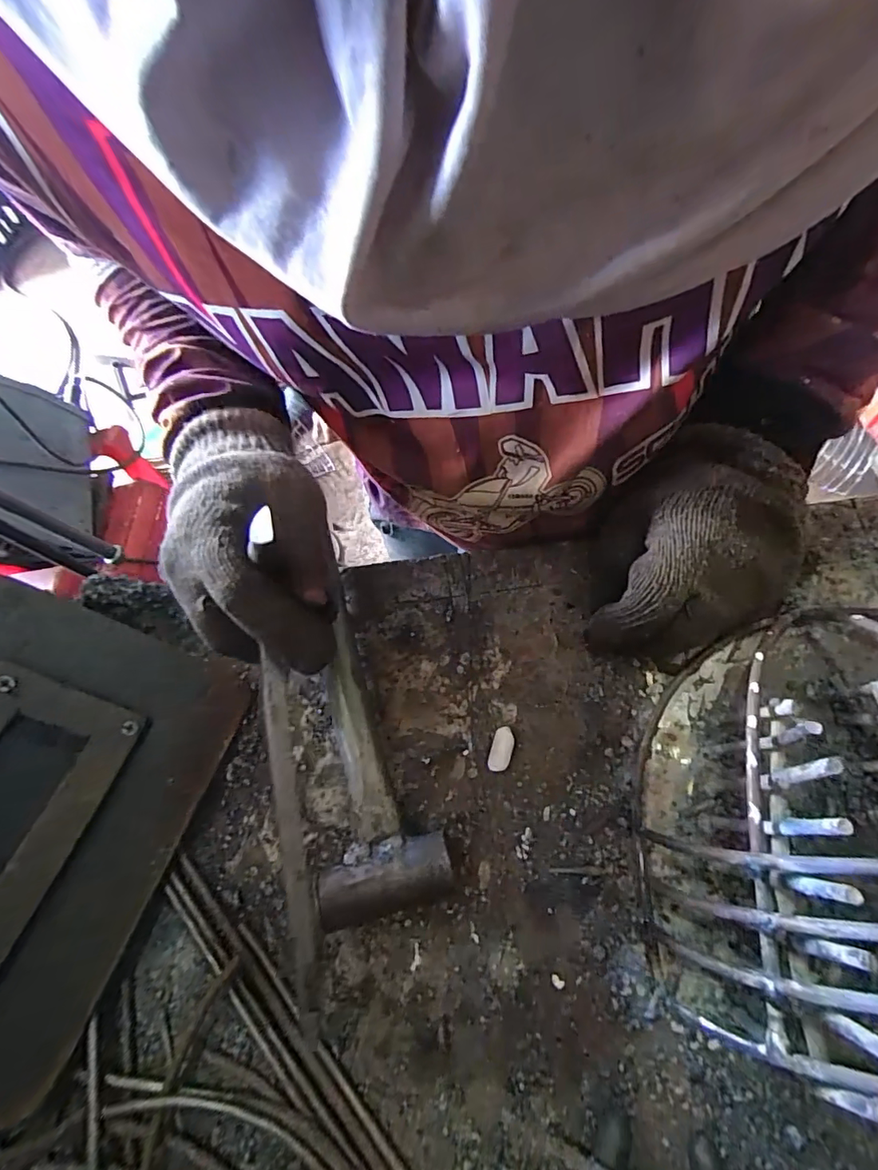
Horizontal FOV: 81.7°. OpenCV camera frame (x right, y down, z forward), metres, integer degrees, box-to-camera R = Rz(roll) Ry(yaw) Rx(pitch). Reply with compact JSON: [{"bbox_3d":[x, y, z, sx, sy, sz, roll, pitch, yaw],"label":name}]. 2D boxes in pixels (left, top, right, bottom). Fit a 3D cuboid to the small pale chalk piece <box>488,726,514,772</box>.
[{"bbox_3d":[0.036,0.095,0.292,0.011,0.009,0.024,15,67,13],"label":"small pale chalk piece"}]

